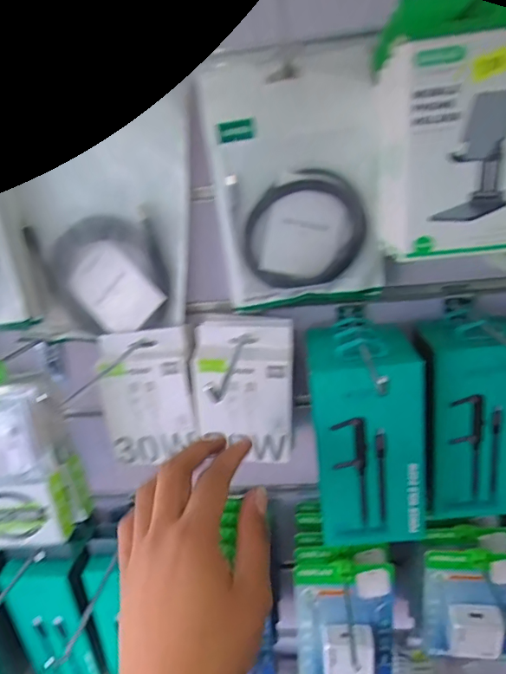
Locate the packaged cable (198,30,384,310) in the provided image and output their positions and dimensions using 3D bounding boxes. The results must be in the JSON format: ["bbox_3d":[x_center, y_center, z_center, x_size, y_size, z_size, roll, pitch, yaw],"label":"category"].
[{"bbox_3d":[0.034,-0.123,0.401,0.128,0.191,0.024,-2,20,13],"label":"packaged cable"}]

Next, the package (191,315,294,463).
[{"bbox_3d":[-0.007,0.046,0.433,0.084,0.119,0.047,-5,19,3],"label":"package"}]

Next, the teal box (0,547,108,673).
[{"bbox_3d":[-0.202,0.295,0.515,0.088,0.150,0.027,-4,19,7],"label":"teal box"}]

